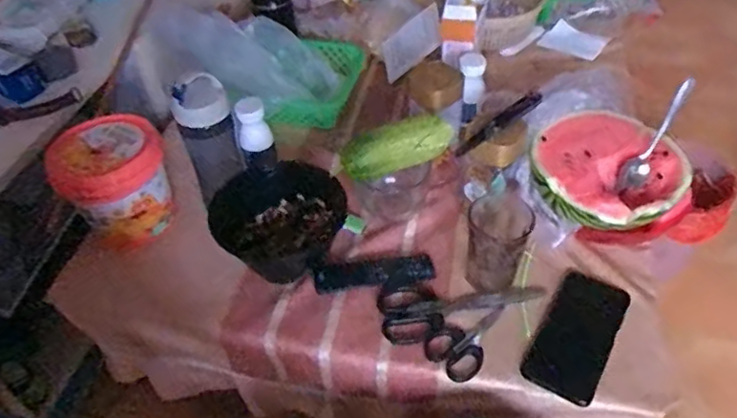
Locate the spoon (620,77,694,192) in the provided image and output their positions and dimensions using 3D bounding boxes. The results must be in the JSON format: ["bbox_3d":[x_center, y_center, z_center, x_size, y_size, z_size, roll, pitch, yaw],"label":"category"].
[{"bbox_3d":[0.351,-0.090,0.706,0.027,0.028,0.150,34,98,30],"label":"spoon"}]

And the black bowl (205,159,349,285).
[{"bbox_3d":[-0.107,0.008,0.745,0.156,0.076,0.126,-35,54,-26],"label":"black bowl"}]

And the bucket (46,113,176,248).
[{"bbox_3d":[-0.336,-0.041,0.780,0.130,0.130,0.143,-2,47,2],"label":"bucket"}]

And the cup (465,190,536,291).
[{"bbox_3d":[0.153,0.039,0.697,0.069,0.099,0.080,8,48,11],"label":"cup"}]

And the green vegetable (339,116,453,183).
[{"bbox_3d":[0.037,-0.079,0.726,0.145,0.045,0.042,-17,48,-13],"label":"green vegetable"}]

